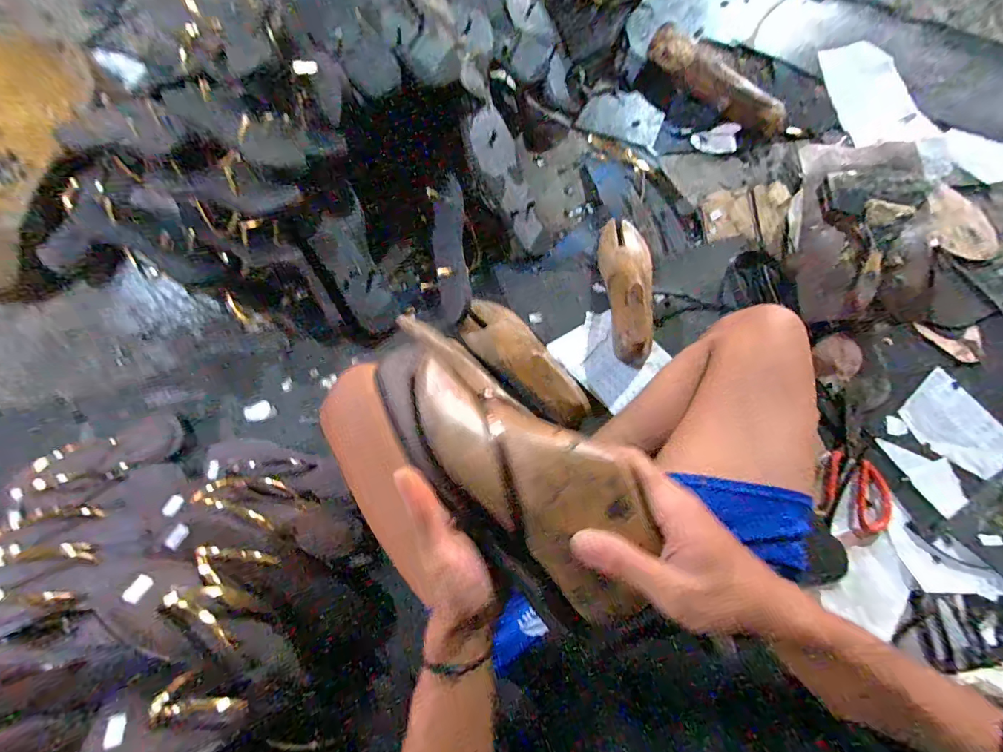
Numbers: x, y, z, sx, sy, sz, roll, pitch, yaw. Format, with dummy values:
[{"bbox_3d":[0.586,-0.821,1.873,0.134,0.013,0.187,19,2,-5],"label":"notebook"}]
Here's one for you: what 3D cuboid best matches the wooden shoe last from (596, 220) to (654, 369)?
[{"bbox_3d":[0.190,-0.134,0.624,0.077,0.079,0.227,-1,78,1],"label":"wooden shoe last"}]

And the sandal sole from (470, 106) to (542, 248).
[{"bbox_3d":[0.010,-0.305,0.666,0.071,0.014,0.208,-27,101,-25],"label":"sandal sole"}]

